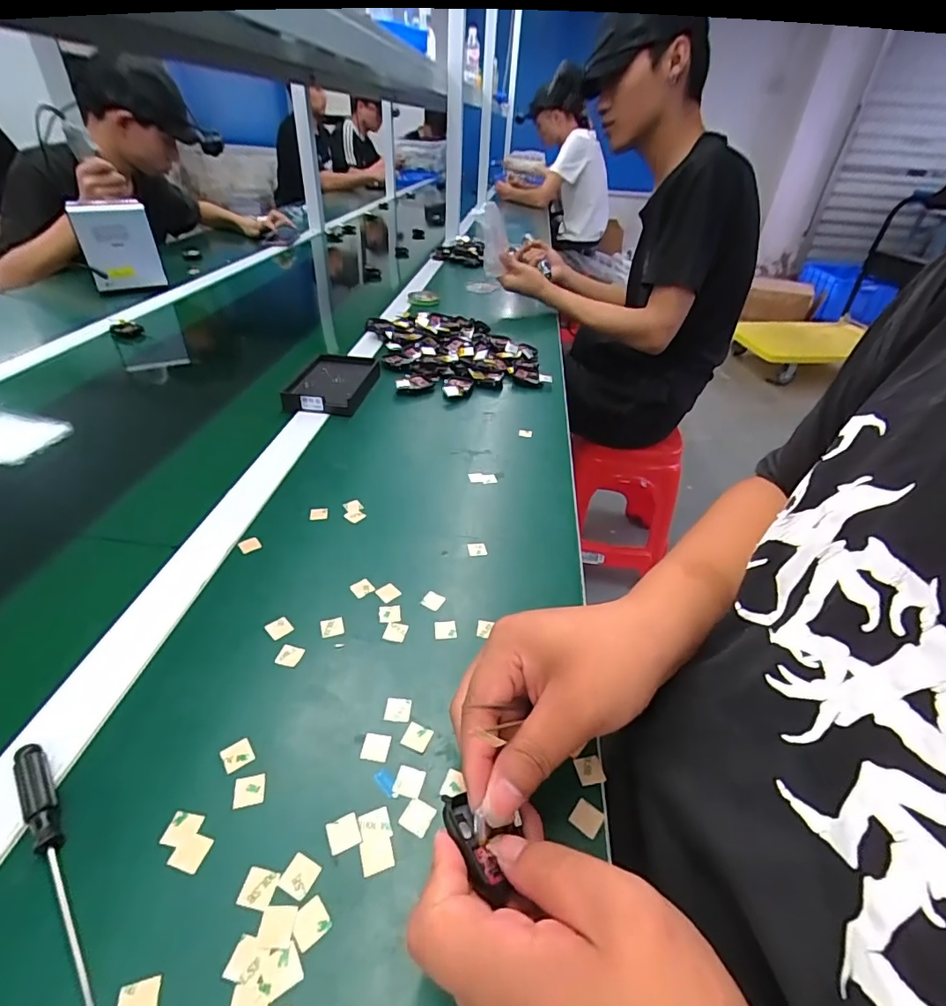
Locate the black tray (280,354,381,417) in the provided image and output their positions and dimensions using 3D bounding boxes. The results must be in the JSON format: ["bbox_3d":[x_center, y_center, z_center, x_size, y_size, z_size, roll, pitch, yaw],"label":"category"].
[{"bbox_3d":[-0.187,-0.160,0.669,0.101,0.025,0.140,3,37,0],"label":"black tray"}]

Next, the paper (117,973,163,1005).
[{"bbox_3d":[-0.139,0.207,0.206,0.015,0.004,0.016,-7,38,-15],"label":"paper"}]

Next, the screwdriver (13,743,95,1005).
[{"bbox_3d":[-0.201,0.169,0.238,0.014,0.012,0.130,-26,46,-33],"label":"screwdriver"}]

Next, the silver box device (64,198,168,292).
[{"bbox_3d":[-0.685,-0.493,0.971,0.124,0.152,0.071,-17,42,-26],"label":"silver box device"}]

